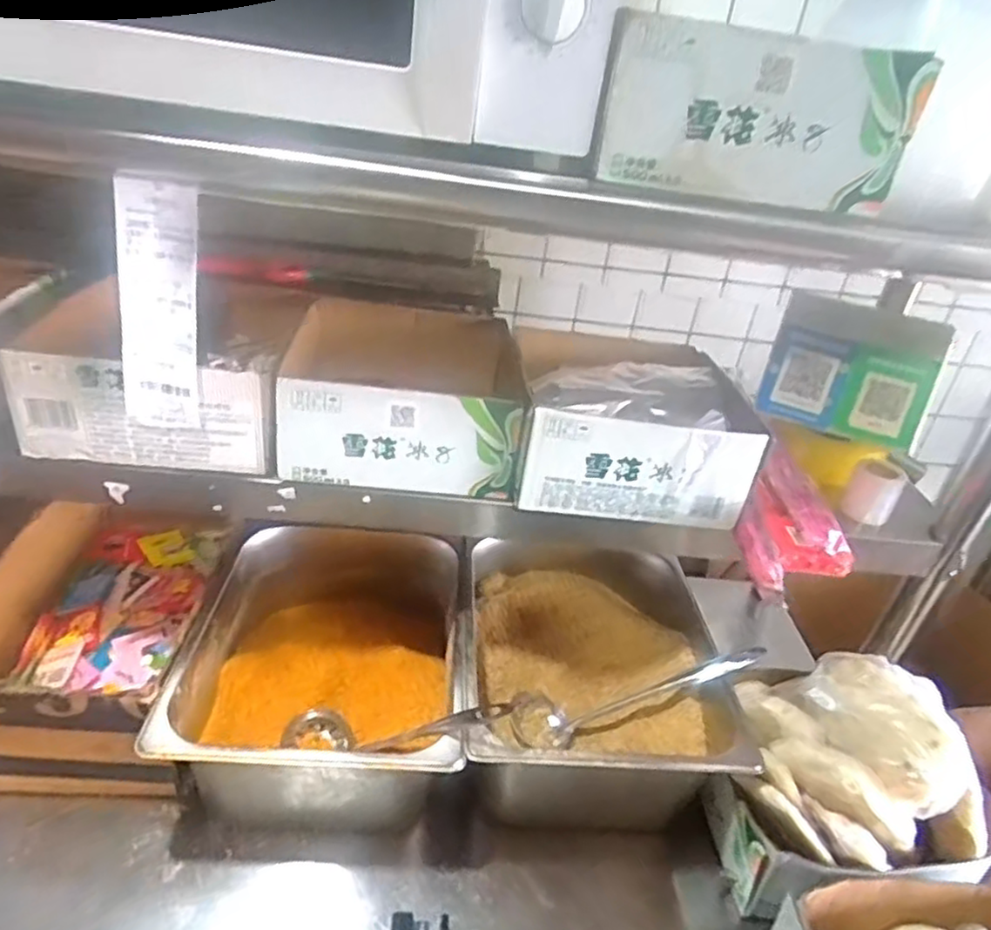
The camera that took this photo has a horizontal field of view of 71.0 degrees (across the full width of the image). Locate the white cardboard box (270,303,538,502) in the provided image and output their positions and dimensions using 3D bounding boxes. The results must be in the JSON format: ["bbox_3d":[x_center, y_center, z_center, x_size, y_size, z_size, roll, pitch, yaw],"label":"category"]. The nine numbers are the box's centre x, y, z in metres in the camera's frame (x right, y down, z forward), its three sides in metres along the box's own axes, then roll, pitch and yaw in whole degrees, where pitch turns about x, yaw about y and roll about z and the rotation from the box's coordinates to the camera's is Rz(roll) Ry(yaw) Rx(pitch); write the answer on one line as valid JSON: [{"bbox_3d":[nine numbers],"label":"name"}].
[{"bbox_3d":[-0.091,-0.070,0.686,0.219,0.096,0.225,4,30,-7],"label":"white cardboard box"}]

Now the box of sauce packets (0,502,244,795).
[{"bbox_3d":[-0.403,0.159,0.753,0.211,0.155,0.342,4,30,-7],"label":"box of sauce packets"}]

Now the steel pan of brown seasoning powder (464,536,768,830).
[{"bbox_3d":[0.099,0.233,0.768,0.279,0.150,0.334,5,30,-5],"label":"steel pan of brown seasoning powder"}]

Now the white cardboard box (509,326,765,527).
[{"bbox_3d":[0.131,-0.044,0.694,0.211,0.091,0.222,7,30,-1],"label":"white cardboard box"}]

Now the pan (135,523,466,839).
[{"bbox_3d":[-0.172,0.207,0.724,0.255,0.125,0.314,4,30,-6],"label":"pan"}]

